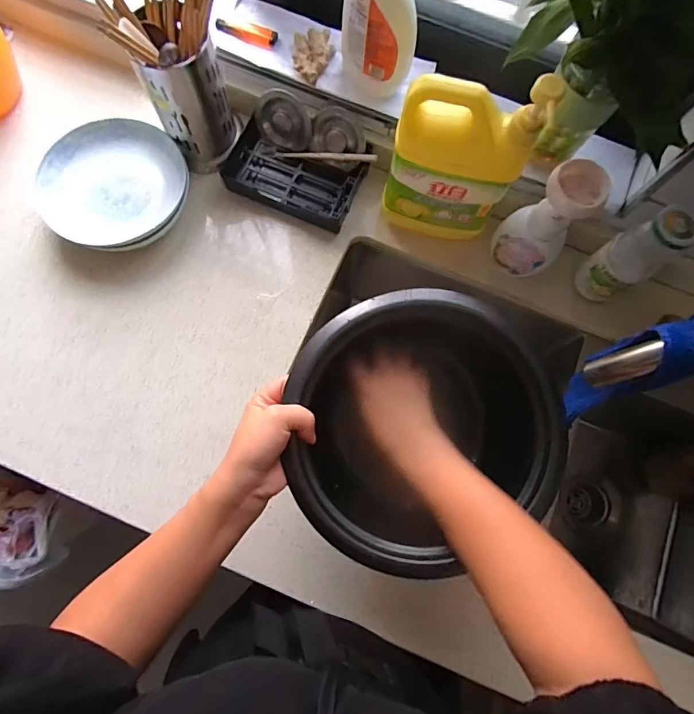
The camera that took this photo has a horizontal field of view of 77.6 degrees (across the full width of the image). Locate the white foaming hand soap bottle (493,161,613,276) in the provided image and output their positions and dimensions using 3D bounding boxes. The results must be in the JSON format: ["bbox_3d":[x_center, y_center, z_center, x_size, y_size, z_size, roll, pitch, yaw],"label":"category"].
[{"bbox_3d":[0.247,-0.168,0.536,0.074,0.154,0.062,44,80,7],"label":"white foaming hand soap bottle"}]

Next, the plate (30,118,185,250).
[{"bbox_3d":[-0.326,-0.243,0.603,0.195,0.043,0.191,0,78,-2],"label":"plate"}]

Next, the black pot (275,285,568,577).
[{"bbox_3d":[0.062,0.067,0.425,0.233,0.142,0.222,0,78,0],"label":"black pot"}]

